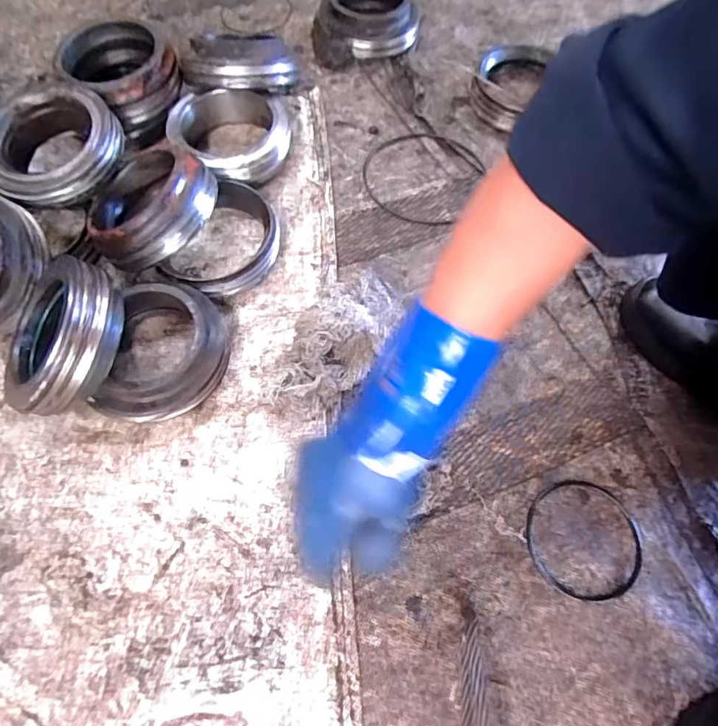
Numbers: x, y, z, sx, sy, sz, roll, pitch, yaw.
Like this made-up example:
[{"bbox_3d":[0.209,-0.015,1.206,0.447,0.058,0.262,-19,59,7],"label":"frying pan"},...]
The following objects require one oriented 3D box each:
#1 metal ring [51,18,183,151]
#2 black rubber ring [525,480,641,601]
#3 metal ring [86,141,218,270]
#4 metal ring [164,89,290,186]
[{"bbox_3d":[-0.320,-0.381,0.679,0.134,0.089,0.147,1,64,-1],"label":"metal ring"},{"bbox_3d":[0.220,0.172,0.489,0.112,0.004,0.110,1,64,-1],"label":"black rubber ring"},{"bbox_3d":[-0.244,-0.188,0.568,0.144,0.041,0.144,-37,55,10],"label":"metal ring"},{"bbox_3d":[-0.171,-0.293,0.655,0.146,0.061,0.146,1,64,-1],"label":"metal ring"}]

